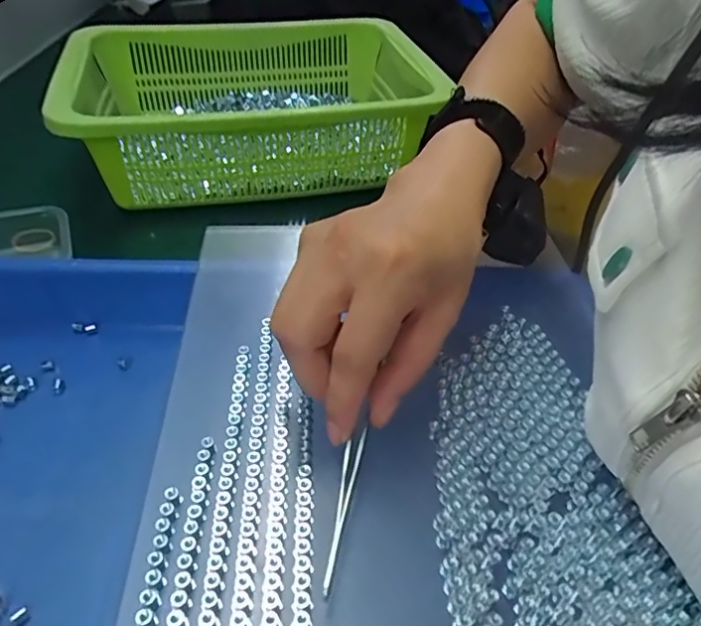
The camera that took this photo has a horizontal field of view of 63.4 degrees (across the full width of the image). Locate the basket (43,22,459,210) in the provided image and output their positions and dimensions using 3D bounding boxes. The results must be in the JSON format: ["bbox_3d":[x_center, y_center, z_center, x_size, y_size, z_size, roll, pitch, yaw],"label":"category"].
[{"bbox_3d":[-0.090,-0.198,0.532,0.321,0.082,0.250,-9,43,-13],"label":"basket"}]

